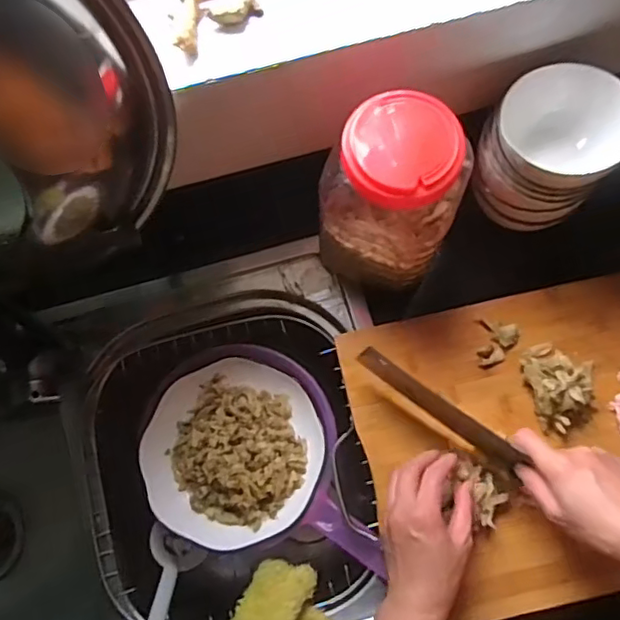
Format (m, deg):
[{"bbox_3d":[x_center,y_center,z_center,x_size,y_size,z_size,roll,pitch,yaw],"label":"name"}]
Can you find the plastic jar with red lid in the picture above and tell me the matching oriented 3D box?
[{"bbox_3d":[0.071,-0.097,0.542,0.094,0.182,0.100,11,76,4],"label":"plastic jar with red lid"}]

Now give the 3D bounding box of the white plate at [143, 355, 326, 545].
[{"bbox_3d":[-0.081,0.143,0.616,0.181,0.046,0.182,0,75,2],"label":"white plate"}]

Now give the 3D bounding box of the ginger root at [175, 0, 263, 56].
[{"bbox_3d":[-0.077,-0.233,0.458,0.077,0.019,0.050,-34,77,-7],"label":"ginger root"}]

